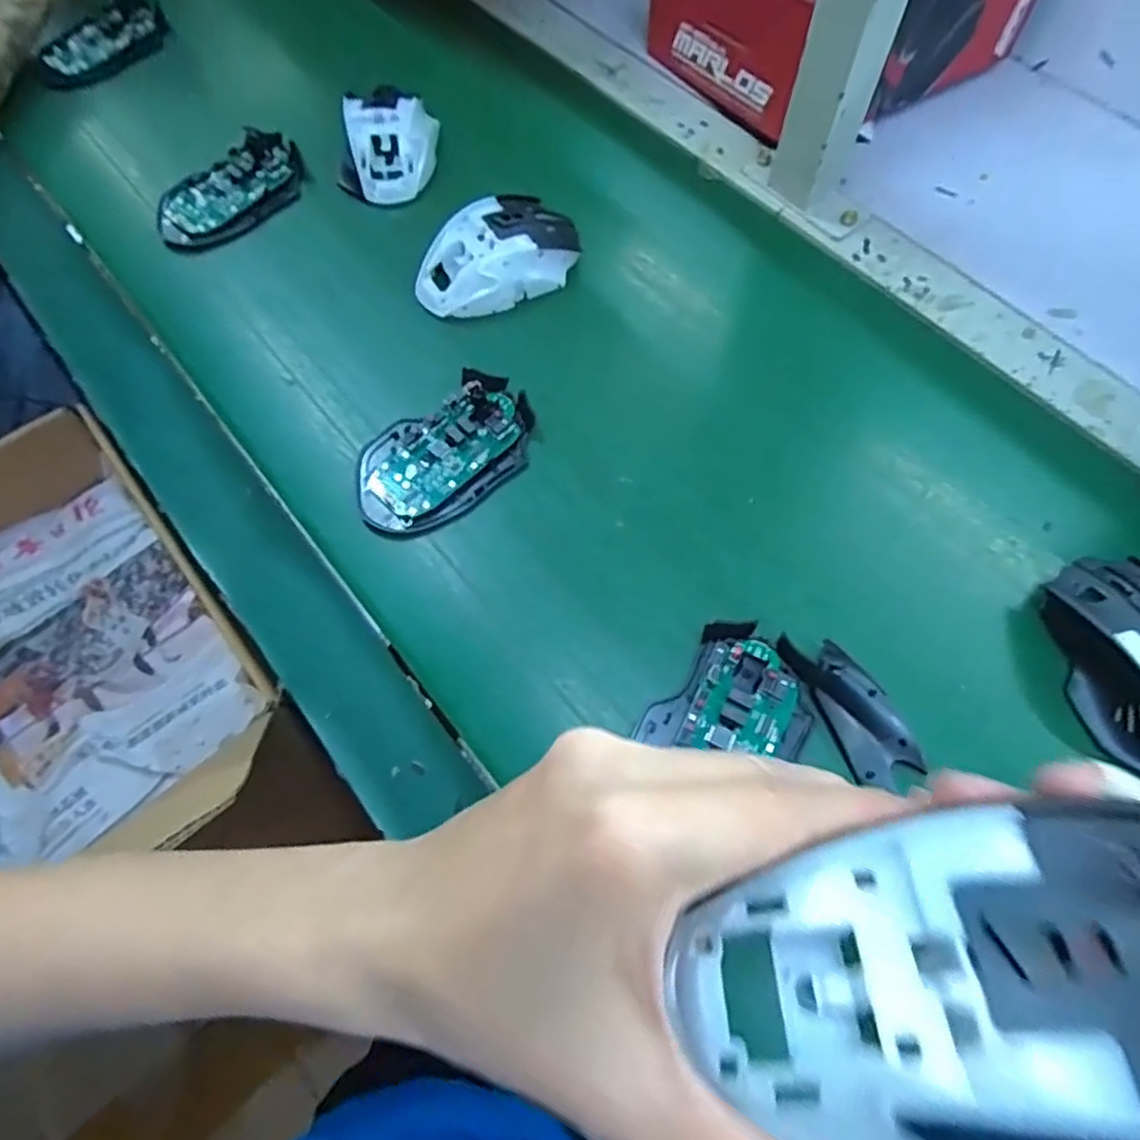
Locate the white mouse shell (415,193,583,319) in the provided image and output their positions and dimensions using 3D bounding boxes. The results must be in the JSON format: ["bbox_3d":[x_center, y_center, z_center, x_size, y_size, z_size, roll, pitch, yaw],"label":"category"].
[{"bbox_3d":[-0.048,-0.211,0.449,0.112,0.034,0.060,-32,69,-14],"label":"white mouse shell"}]

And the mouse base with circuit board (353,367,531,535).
[{"bbox_3d":[-0.072,-0.070,0.395,0.110,0.020,0.072,-32,69,-14],"label":"mouse base with circuit board"}]

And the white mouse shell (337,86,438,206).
[{"bbox_3d":[-0.136,-0.317,0.496,0.069,0.036,0.093,1,65,0],"label":"white mouse shell"}]

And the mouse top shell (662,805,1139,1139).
[{"bbox_3d":[0.083,0.084,0.133,0.104,0.034,0.066,-11,65,-6],"label":"mouse top shell"}]

